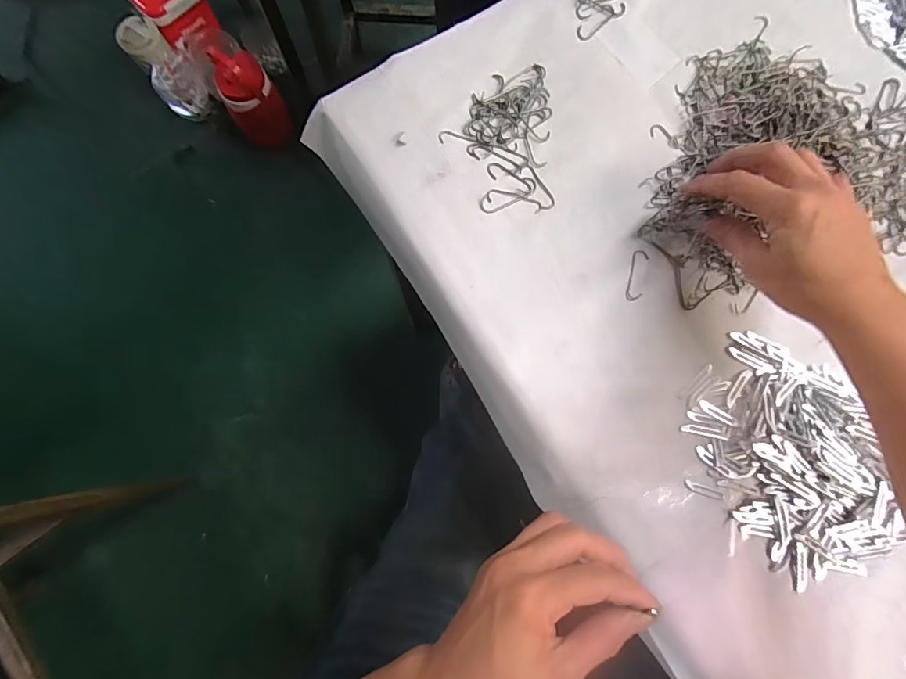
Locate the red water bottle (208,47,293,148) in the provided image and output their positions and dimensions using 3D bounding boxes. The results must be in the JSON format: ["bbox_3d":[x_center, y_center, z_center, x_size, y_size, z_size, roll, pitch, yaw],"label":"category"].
[{"bbox_3d":[-0.488,-0.577,1.127,0.122,0.235,0.100,-32,82,-6],"label":"red water bottle"}]

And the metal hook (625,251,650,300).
[{"bbox_3d":[0.146,-0.051,0.368,0.013,0.004,0.042,14,80,2],"label":"metal hook"}]

